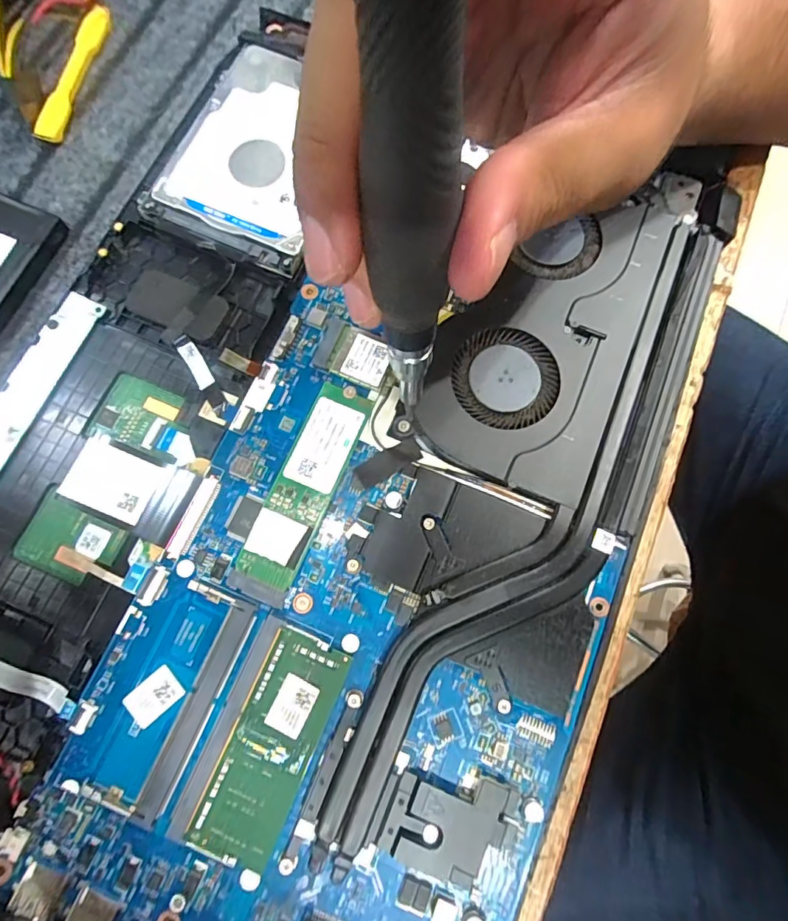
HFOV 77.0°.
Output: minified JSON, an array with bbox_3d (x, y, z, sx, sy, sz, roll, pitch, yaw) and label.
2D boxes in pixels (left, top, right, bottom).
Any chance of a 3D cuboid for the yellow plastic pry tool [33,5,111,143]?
[{"bbox_3d":[-0.155,-0.188,0.240,0.010,0.009,0.078,12,76,2],"label":"yellow plastic pry tool"}]

